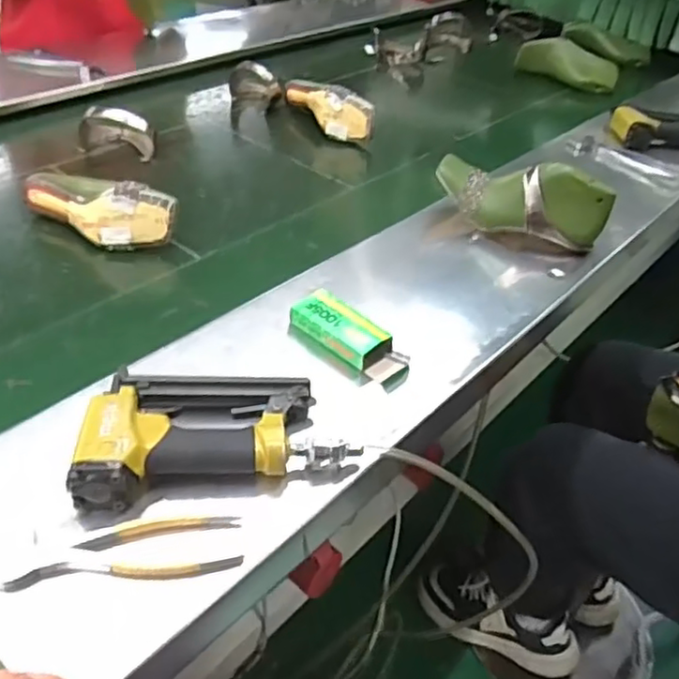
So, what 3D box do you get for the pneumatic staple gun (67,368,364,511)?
[{"bbox_3d":[-0.112,0.073,0.590,0.229,0.048,0.126,-7,39,-15],"label":"pneumatic staple gun"}]

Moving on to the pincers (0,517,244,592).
[{"bbox_3d":[-0.172,0.161,0.505,0.190,0.020,0.051,-4,38,-13],"label":"pincers"}]

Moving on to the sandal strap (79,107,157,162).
[{"bbox_3d":[-0.363,-0.338,1.101,0.128,0.076,0.040,6,37,0],"label":"sandal strap"}]

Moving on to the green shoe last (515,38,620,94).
[{"bbox_3d":[0.554,-0.678,1.640,0.065,0.076,0.252,-25,47,-33],"label":"green shoe last"}]

